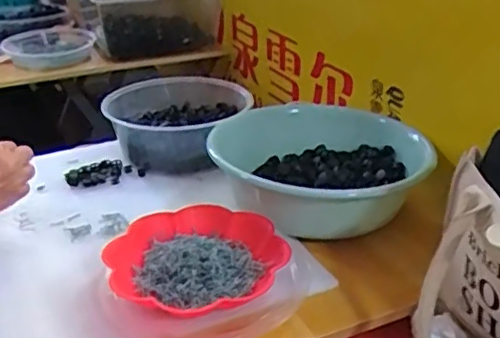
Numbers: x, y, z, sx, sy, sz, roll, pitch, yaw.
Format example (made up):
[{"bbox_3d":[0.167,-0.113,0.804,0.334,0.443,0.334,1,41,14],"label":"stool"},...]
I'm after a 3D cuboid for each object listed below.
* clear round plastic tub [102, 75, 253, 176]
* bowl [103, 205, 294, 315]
[{"bbox_3d":[-0.115,-0.078,1.042,0.226,0.096,0.219,-3,27,1],"label":"clear round plastic tub"},{"bbox_3d":[-0.061,0.112,0.733,0.197,0.049,0.187,0,27,0],"label":"bowl"}]

